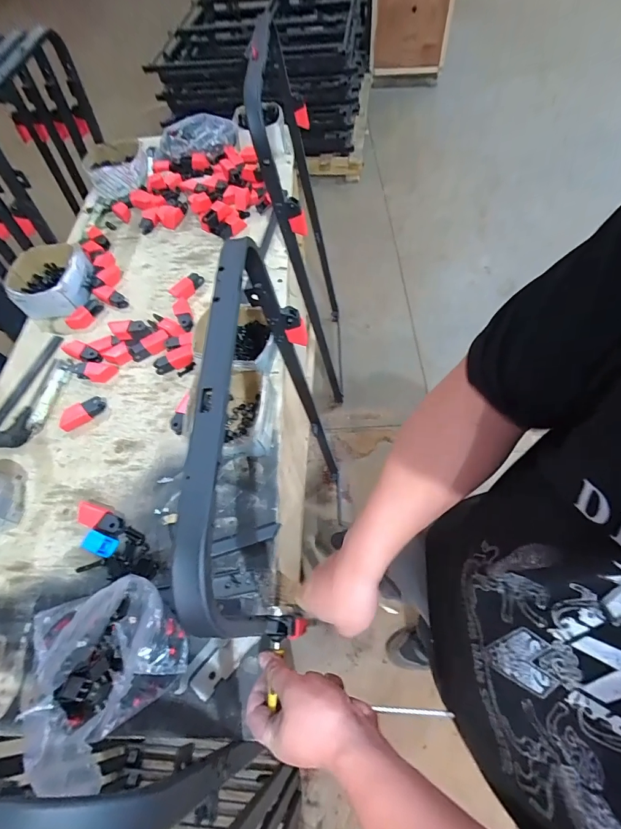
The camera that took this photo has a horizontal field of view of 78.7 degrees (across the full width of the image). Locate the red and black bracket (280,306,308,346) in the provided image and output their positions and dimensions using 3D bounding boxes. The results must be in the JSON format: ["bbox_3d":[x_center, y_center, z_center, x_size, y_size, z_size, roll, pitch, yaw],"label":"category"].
[{"bbox_3d":[-0.028,-0.161,0.690,0.042,0.078,0.026,-1,62,3],"label":"red and black bracket"}]

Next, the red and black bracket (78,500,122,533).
[{"bbox_3d":[-0.355,0.175,0.638,0.090,0.030,0.035,16,64,12],"label":"red and black bracket"}]

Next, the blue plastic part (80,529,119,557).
[{"bbox_3d":[-0.341,0.210,0.616,0.047,0.028,0.031,17,64,12],"label":"blue plastic part"}]

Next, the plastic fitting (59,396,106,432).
[{"bbox_3d":[-0.446,-0.003,0.739,0.086,0.025,0.034,-39,66,-16],"label":"plastic fitting"}]

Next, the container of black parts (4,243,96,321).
[{"bbox_3d":[-0.644,-0.338,0.939,0.180,0.068,0.198,-5,62,1],"label":"container of black parts"}]

